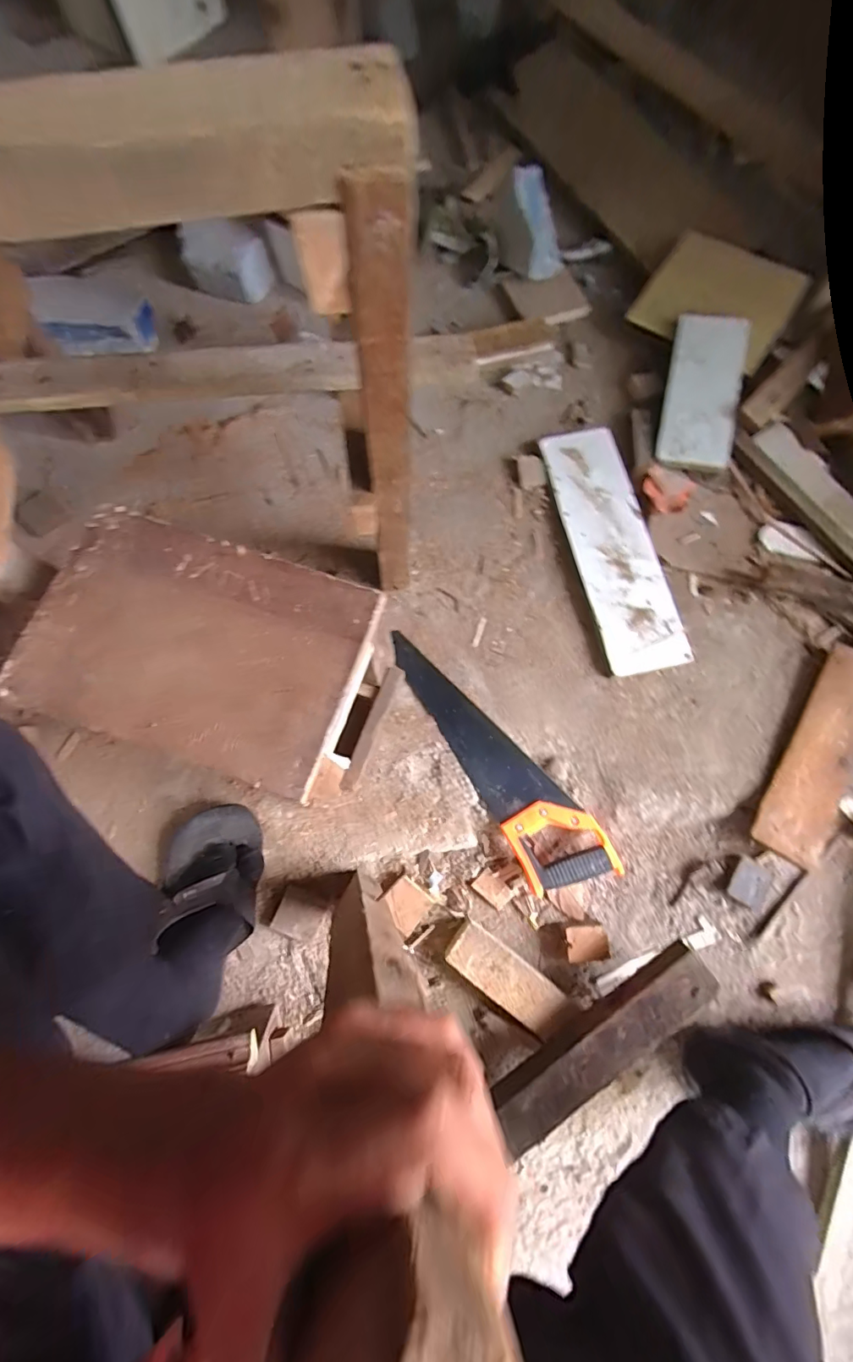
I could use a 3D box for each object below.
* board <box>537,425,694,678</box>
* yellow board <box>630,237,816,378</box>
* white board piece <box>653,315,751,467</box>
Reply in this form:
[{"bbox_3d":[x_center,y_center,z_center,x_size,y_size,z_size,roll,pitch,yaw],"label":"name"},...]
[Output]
[{"bbox_3d":[0.283,-0.210,0.755,0.123,0.015,0.406,-13,77,-4],"label":"board"},{"bbox_3d":[0.478,-0.632,0.814,0.226,0.027,0.137,32,115,9],"label":"yellow board"},{"bbox_3d":[0.441,-0.463,0.781,0.107,0.031,0.249,10,89,17],"label":"white board piece"}]

